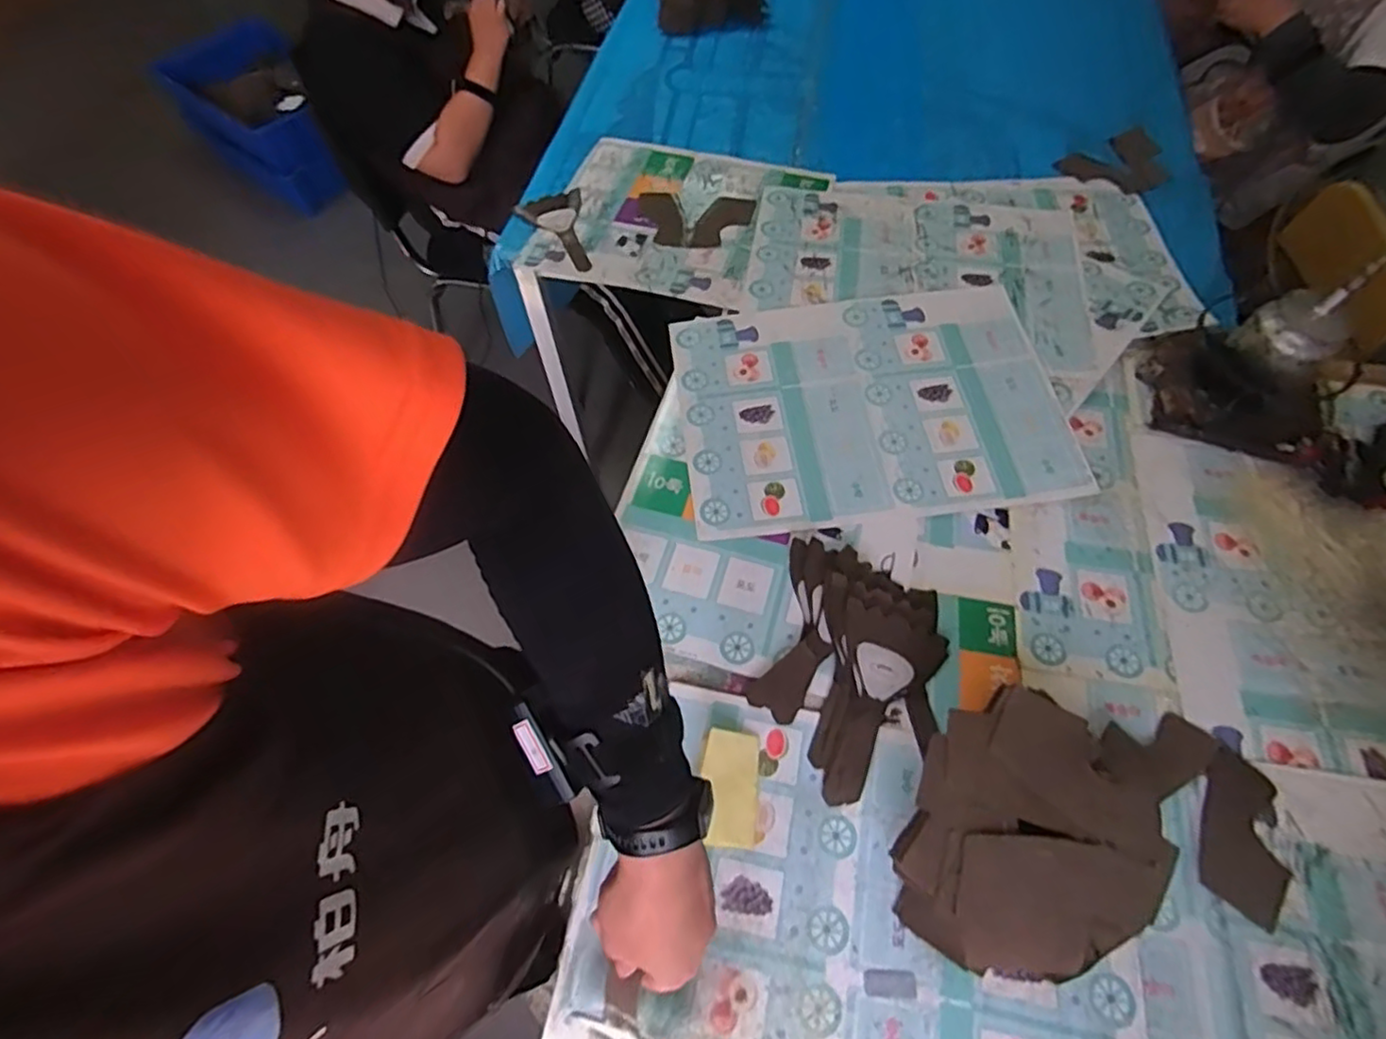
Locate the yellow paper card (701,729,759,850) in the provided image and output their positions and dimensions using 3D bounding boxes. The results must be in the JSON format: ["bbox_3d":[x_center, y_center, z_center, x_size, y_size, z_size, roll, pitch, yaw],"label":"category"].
[{"bbox_3d":[0.037,0.267,0.664,0.053,0.023,0.107,3,59,3],"label":"yellow paper card"}]

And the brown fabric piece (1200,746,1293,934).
[{"bbox_3d":[0.516,0.292,0.621,0.069,0.007,0.144,22,60,16],"label":"brown fabric piece"}]

